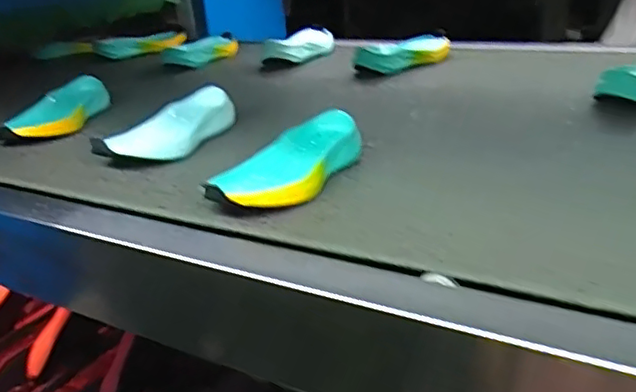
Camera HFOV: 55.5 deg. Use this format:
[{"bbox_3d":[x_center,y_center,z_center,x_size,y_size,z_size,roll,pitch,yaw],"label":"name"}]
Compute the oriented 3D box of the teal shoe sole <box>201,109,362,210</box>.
[{"bbox_3d":[-0.029,-0.028,0.574,0.082,0.040,0.184,8,31,28],"label":"teal shoe sole"}]

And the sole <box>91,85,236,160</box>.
[{"bbox_3d":[-0.168,-0.080,0.708,0.080,0.038,0.200,7,31,26],"label":"sole"}]

